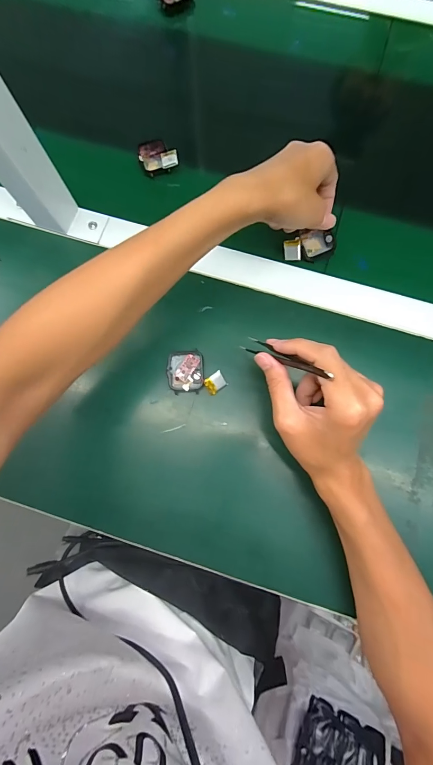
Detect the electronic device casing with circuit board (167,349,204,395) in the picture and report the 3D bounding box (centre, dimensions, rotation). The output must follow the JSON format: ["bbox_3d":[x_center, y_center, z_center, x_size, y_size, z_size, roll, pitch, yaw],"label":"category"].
[{"bbox_3d":[-0.033,-0.012,0.359,0.038,0.021,0.046,-6,80,0],"label":"electronic device casing with circuit board"}]

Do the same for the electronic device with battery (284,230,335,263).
[{"bbox_3d":[0.106,-0.155,0.379,0.055,0.032,0.012,-1,36,1],"label":"electronic device with battery"}]

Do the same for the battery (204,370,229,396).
[{"bbox_3d":[-0.001,0.001,0.355,0.022,0.004,0.019,-35,106,-7],"label":"battery"}]

